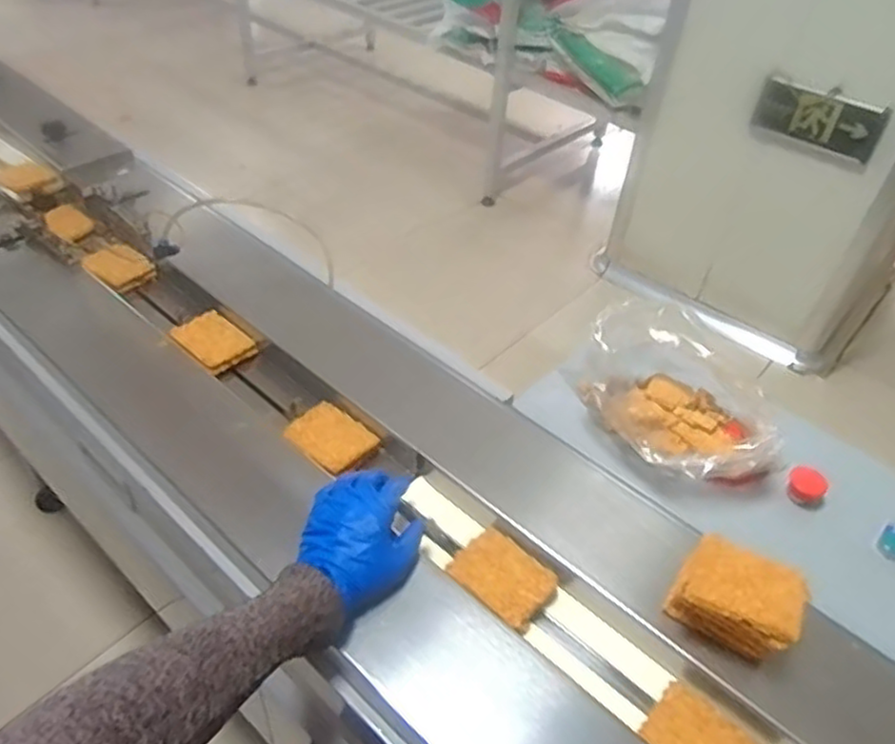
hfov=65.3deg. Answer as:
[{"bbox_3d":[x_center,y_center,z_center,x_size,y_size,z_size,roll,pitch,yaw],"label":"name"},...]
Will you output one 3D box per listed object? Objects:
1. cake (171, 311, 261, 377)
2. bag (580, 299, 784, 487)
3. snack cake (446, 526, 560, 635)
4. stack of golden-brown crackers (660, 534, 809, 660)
[{"bbox_3d":[-0.301,-0.040,0.892,0.097,0.019,0.075,39,49,22],"label":"cake"},{"bbox_3d":[0.260,0.031,0.806,0.166,0.089,0.234,-20,50,-24],"label":"bag"},{"bbox_3d":[0.053,0.195,0.669,0.091,0.018,0.070,30,50,23],"label":"snack cake"},{"bbox_3d":[0.250,0.198,0.607,0.097,0.066,0.075,24,47,18],"label":"stack of golden-brown crackers"}]

